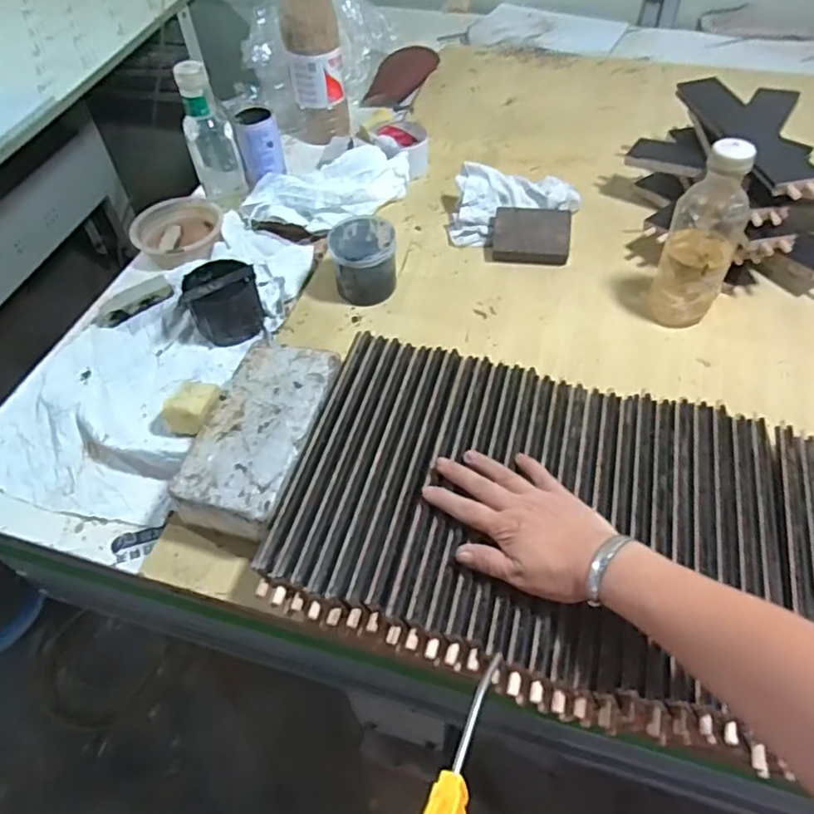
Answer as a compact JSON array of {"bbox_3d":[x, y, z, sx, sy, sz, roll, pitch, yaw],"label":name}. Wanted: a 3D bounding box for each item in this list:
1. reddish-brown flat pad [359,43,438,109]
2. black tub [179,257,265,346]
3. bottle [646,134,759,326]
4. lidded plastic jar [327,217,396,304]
[{"bbox_3d":[-0.015,-0.620,1.161,0.080,0.022,0.155,42,91,-6],"label":"reddish-brown flat pad"},{"bbox_3d":[-0.227,-0.131,0.774,0.083,0.070,0.090,-2,53,2],"label":"black tub"},{"bbox_3d":[0.330,-0.187,0.692,0.073,0.215,0.072,26,59,21],"label":"bottle"},{"bbox_3d":[-0.054,-0.185,0.794,0.083,0.080,0.087,-12,53,-5],"label":"lidded plastic jar"}]

